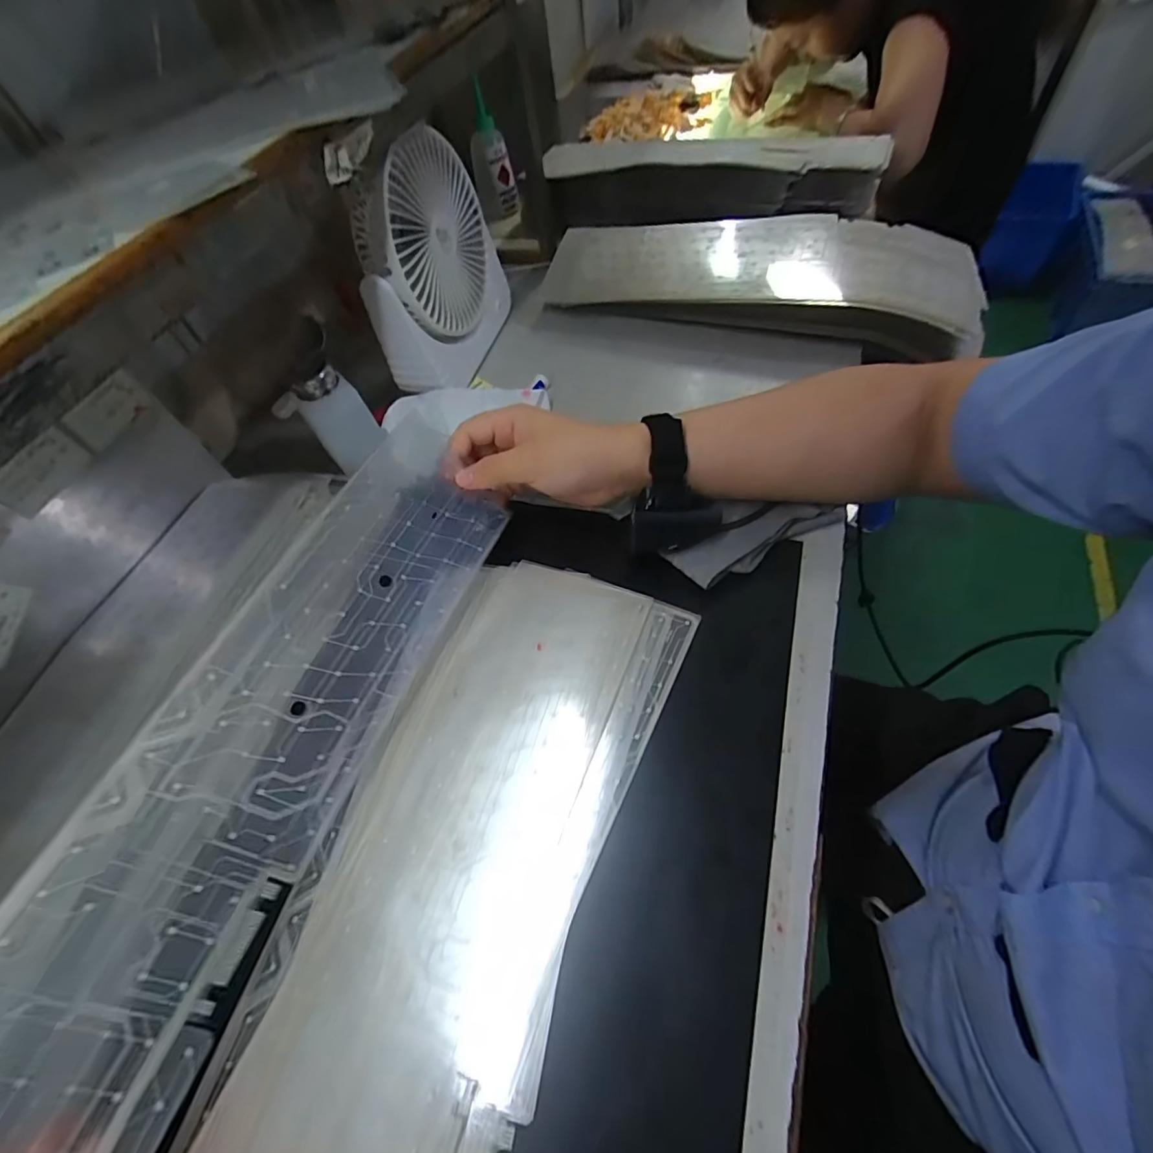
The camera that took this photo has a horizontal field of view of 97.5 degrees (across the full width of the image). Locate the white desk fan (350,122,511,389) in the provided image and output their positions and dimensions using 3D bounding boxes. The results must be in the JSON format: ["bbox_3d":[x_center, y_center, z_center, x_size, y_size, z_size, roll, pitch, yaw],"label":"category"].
[{"bbox_3d":[-0.142,-0.310,0.499,0.078,0.177,0.183,5,59,10],"label":"white desk fan"}]

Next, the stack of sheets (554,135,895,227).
[{"bbox_3d":[0.152,-0.501,0.636,0.423,0.062,0.145,5,58,13],"label":"stack of sheets"}]

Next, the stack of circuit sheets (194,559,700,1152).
[{"bbox_3d":[-0.064,0.170,0.294,0.165,0.009,0.405,13,61,17],"label":"stack of circuit sheets"}]

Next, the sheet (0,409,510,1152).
[{"bbox_3d":[-0.169,0.083,0.293,0.110,0.026,0.411,39,61,-26],"label":"sheet"}]

